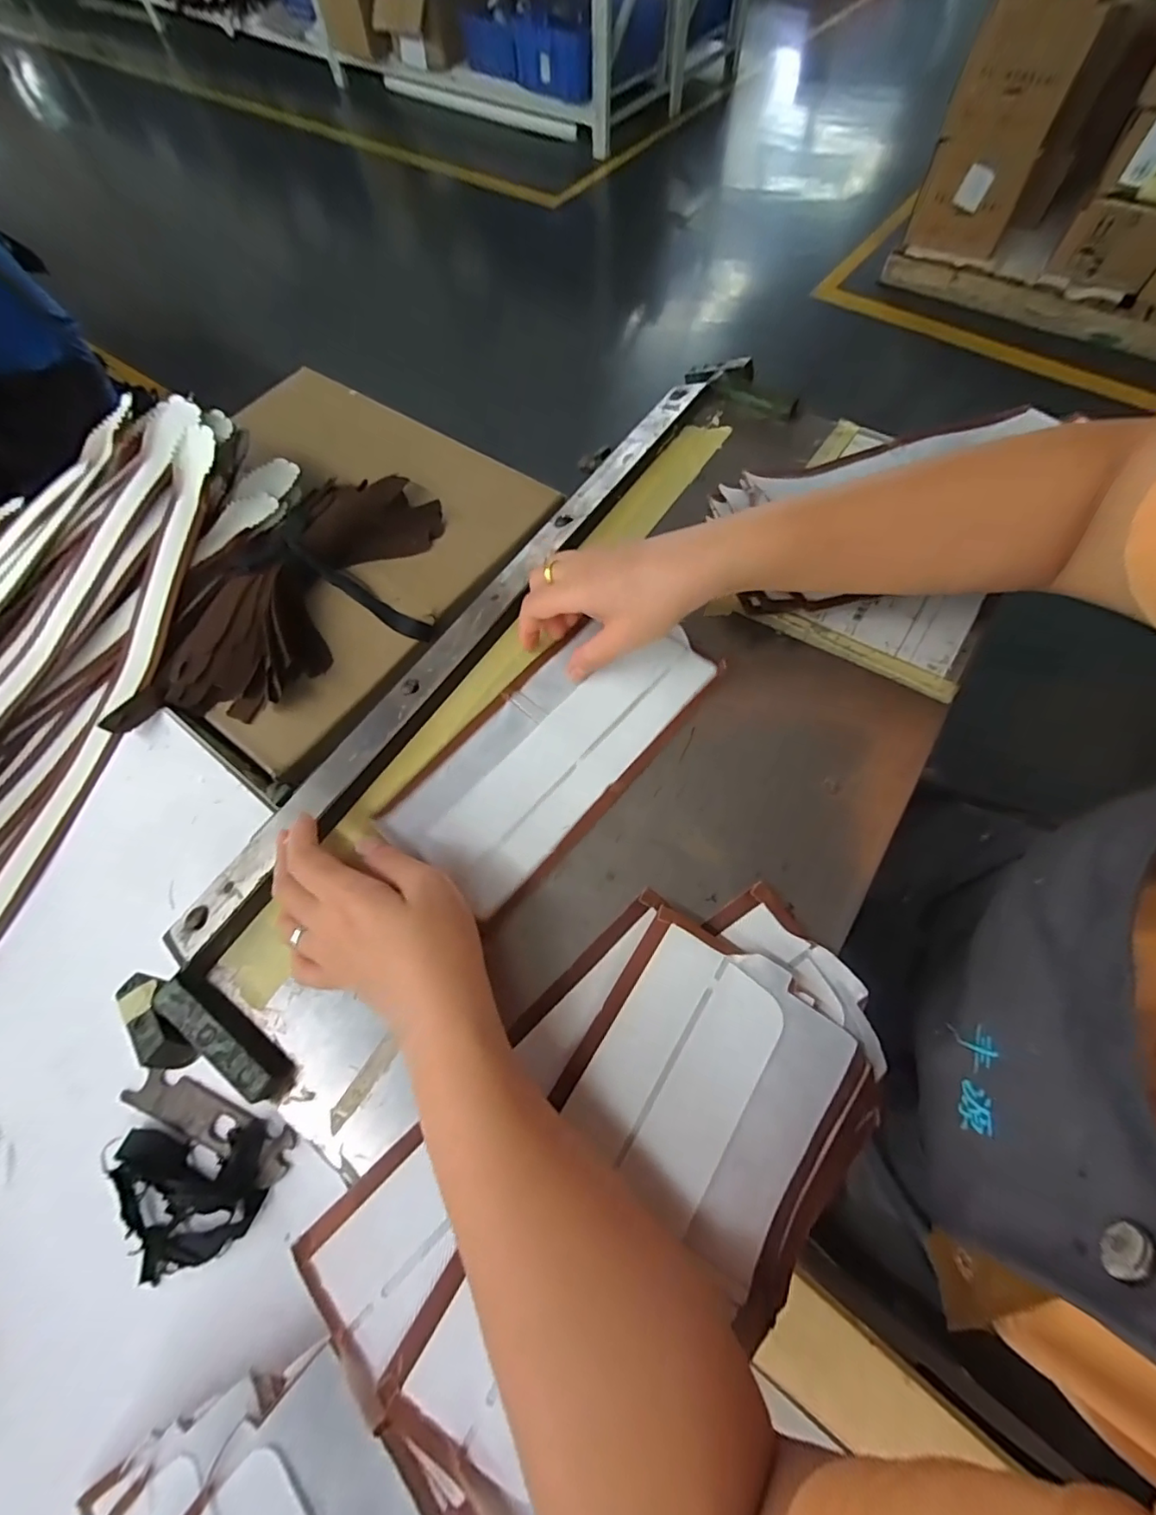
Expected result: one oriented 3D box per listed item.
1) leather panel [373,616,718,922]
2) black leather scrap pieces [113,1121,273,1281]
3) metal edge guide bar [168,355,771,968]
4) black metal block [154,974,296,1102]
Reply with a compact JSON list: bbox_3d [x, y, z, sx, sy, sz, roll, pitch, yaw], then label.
[{"bbox_3d":[-0.013,-0.011,0.348,0.222,0.009,0.106,-40,70,-16],"label":"leather panel"},{"bbox_3d":[-0.255,0.283,0.354,0.089,0.015,0.081,-15,66,-4],"label":"black leather scrap pieces"},{"bbox_3d":[-0.048,-0.126,0.394,0.042,0.013,0.607,31,70,15],"label":"metal edge guide bar"},{"bbox_3d":[-0.184,0.142,0.279,0.083,0.016,0.019,31,70,15],"label":"black metal block"}]

